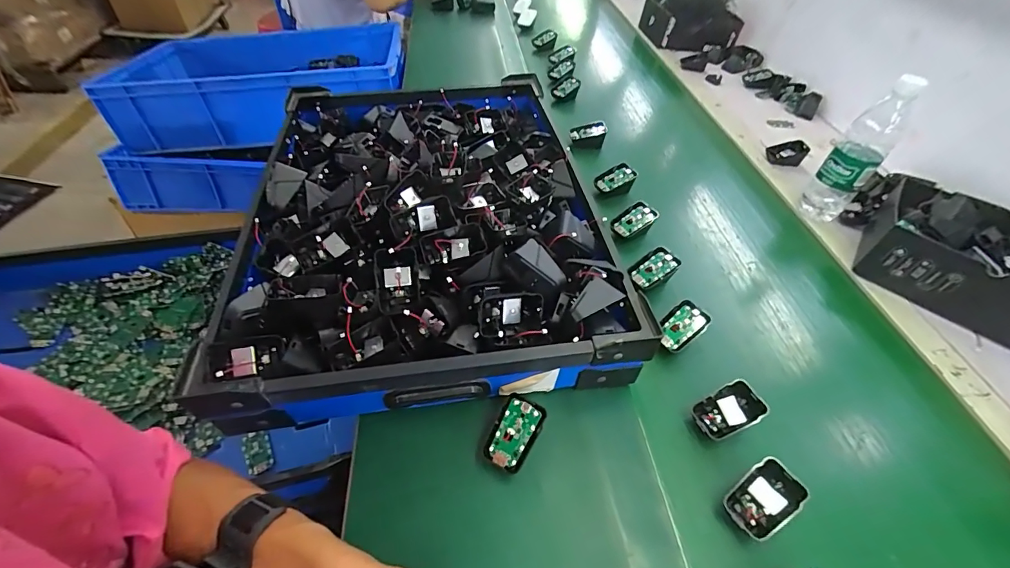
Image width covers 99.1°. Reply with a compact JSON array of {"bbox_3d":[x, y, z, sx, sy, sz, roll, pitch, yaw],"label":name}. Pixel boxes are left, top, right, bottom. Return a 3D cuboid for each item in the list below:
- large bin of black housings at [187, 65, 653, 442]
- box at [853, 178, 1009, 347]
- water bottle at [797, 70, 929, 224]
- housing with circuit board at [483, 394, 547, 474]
[{"bbox_3d":[-0.113,-0.140,0.597,0.445,0.114,0.610,-4,49,-9],"label":"large bin of black housings"},{"bbox_3d":[0.673,-0.029,0.613,0.253,0.091,0.183,33,53,22],"label":"box"},{"bbox_3d":[0.548,-0.199,0.670,0.061,0.224,0.059,37,55,25],"label":"water bottle"},{"bbox_3d":[0.009,0.144,0.418,0.042,0.011,0.067,27,85,13],"label":"housing with circuit board"}]

